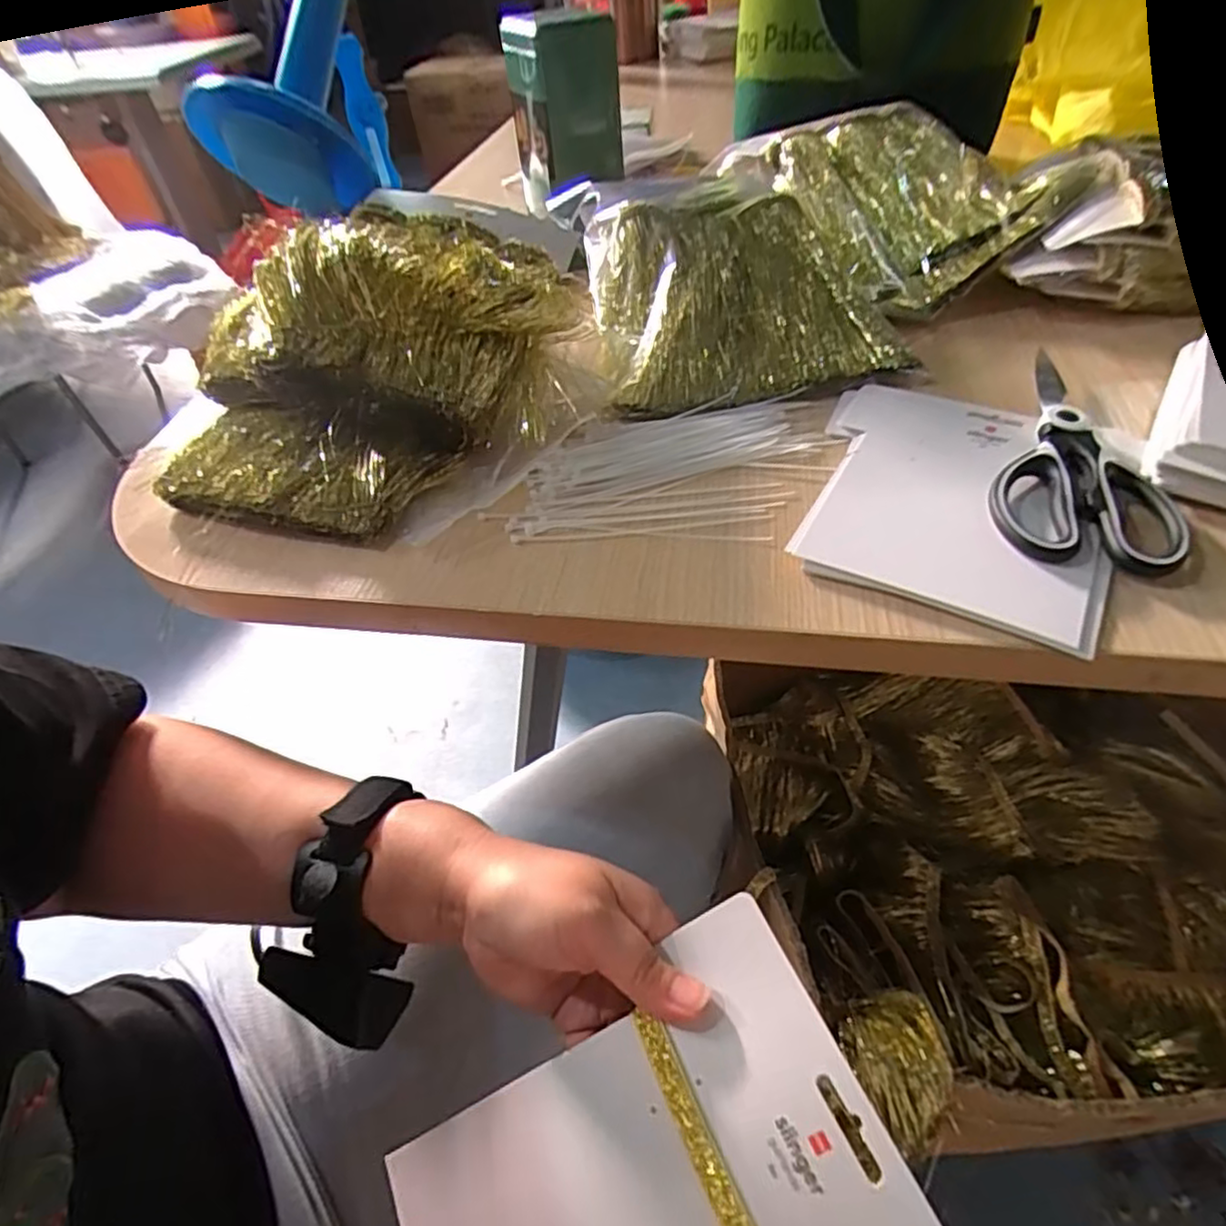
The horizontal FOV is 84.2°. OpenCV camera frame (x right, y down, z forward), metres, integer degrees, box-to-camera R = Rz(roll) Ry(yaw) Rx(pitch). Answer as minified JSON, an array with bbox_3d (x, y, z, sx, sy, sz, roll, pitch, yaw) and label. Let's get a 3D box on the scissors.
[{"bbox_3d":[0.260,-0.088,0.374,0.083,0.018,0.181,16,51,20],"label":"scissors"}]

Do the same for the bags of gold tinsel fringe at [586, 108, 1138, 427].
[{"bbox_3d":[0.158,-0.284,0.519,0.377,0.084,0.267,-15,47,-7],"label":"bags of gold tinsel fringe"}]

